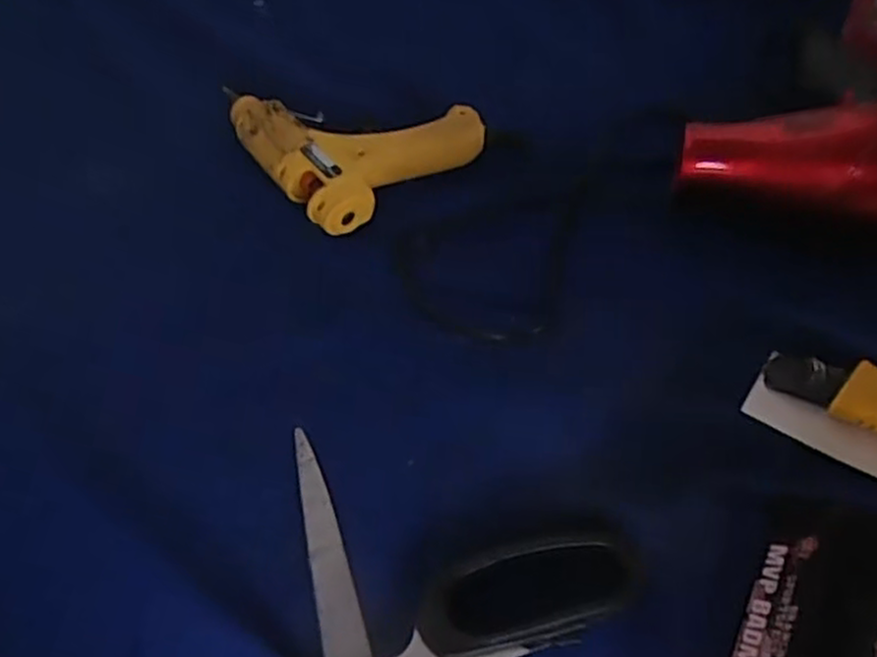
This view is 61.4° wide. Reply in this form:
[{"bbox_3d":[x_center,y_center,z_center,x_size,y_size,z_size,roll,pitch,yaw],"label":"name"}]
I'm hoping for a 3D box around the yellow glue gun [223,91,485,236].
[{"bbox_3d":[-0.048,-0.109,0.406,0.106,0.028,0.109,-35,64,-23],"label":"yellow glue gun"}]

